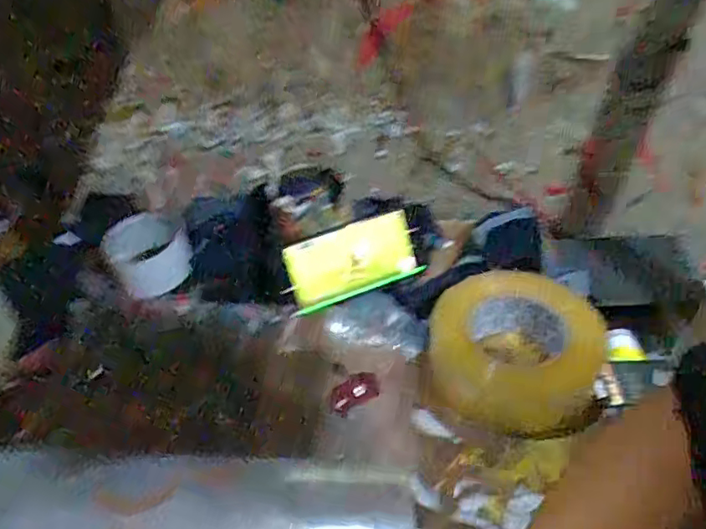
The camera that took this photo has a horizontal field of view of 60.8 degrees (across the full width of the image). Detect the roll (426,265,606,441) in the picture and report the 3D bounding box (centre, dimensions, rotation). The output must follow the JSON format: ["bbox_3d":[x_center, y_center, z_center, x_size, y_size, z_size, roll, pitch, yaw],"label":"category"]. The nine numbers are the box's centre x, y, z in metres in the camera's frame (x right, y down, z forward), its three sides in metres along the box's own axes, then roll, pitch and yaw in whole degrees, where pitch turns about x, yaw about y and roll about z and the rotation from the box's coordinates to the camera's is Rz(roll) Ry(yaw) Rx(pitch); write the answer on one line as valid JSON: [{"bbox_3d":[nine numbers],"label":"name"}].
[{"bbox_3d":[0.146,0.069,0.543,0.147,0.050,0.155,-3,42,2],"label":"roll"}]

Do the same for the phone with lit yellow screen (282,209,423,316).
[{"bbox_3d":[0.000,-0.004,0.607,0.130,0.074,0.011,-18,22,-13],"label":"phone with lit yellow screen"}]

